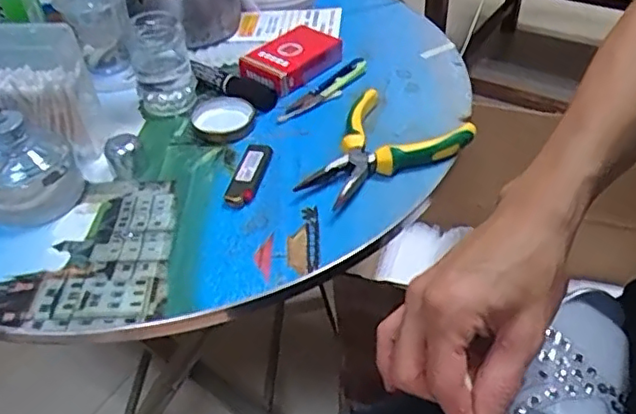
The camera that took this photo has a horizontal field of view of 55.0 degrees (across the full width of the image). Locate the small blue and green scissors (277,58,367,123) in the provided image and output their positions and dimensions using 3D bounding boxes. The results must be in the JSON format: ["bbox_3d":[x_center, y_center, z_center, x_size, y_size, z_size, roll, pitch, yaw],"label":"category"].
[{"bbox_3d":[0.008,-0.106,0.556,0.022,0.009,0.115,30,51,31],"label":"small blue and green scissors"}]

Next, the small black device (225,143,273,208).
[{"bbox_3d":[-0.055,-0.026,0.471,0.023,0.012,0.067,5,42,9],"label":"small black device"}]

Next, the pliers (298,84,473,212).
[{"bbox_3d":[0.045,-0.042,0.475,0.099,0.020,0.132,26,49,28],"label":"pliers"}]

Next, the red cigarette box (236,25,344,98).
[{"bbox_3d":[-0.027,-0.144,0.581,0.063,0.024,0.091,31,52,32],"label":"red cigarette box"}]

